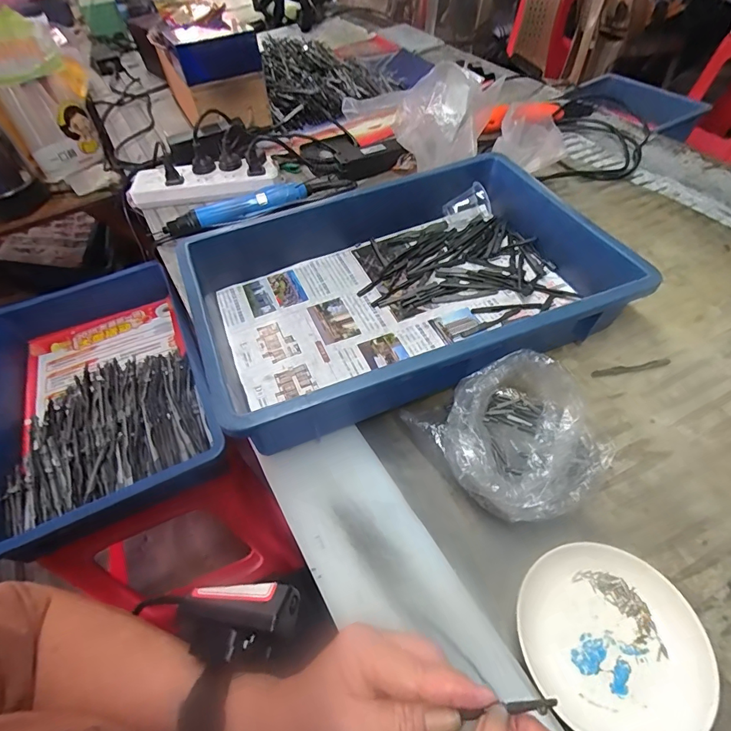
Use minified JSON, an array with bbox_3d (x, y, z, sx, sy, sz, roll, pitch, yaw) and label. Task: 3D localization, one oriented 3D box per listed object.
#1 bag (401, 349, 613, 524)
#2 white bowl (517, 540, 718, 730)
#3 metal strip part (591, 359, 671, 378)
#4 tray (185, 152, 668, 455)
[{"bbox_3d":[0.129,0.061,0.365,0.138,0.062,0.130,-26,55,-14],"label":"bag"},{"bbox_3d":[0.166,0.187,0.292,0.112,0.027,0.116,-2,54,3],"label":"white bowl"},{"bbox_3d":[0.272,0.002,0.436,0.083,0.004,0.009,-9,54,-2],"label":"metal strip part"},{"bbox_3d":[0.033,-0.096,0.474,0.442,0.091,0.296,-22,56,-11],"label":"tray"}]

